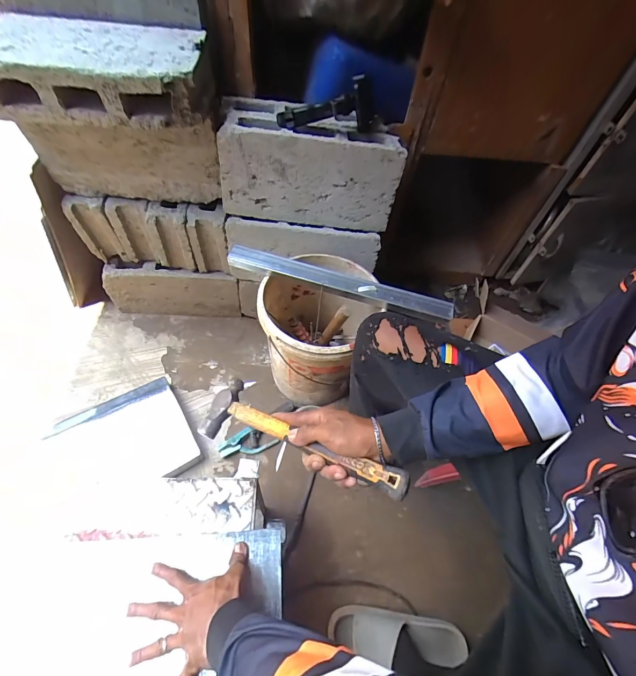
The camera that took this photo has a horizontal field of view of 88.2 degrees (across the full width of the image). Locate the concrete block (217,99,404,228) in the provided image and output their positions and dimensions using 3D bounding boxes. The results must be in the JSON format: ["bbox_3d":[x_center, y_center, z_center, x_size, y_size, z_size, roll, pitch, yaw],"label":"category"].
[{"bbox_3d":[-0.023,-0.411,0.804,0.397,0.227,0.189,1,55,-7],"label":"concrete block"}]

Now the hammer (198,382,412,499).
[{"bbox_3d":[-0.030,0.138,0.442,0.305,0.023,0.090,14,52,30],"label":"hammer"}]

